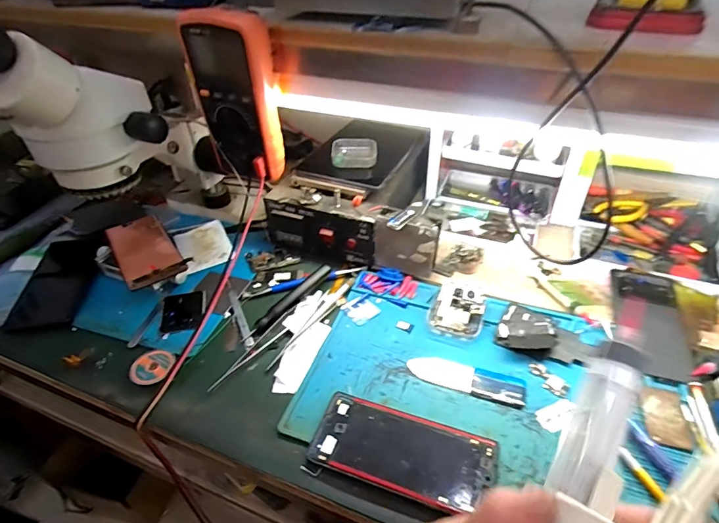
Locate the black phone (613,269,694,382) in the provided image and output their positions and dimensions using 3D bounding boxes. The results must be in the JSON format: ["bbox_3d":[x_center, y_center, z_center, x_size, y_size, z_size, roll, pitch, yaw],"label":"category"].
[{"bbox_3d":[0.344,0.068,0.489,0.072,0.009,0.167,12,42,16],"label":"black phone"}]

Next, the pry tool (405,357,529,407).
[{"bbox_3d":[0.114,0.125,0.447,0.121,0.004,0.034,12,42,16],"label":"pry tool"}]

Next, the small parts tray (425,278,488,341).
[{"bbox_3d":[0.120,0.054,0.507,0.062,0.024,0.074,13,42,17],"label":"small parts tray"}]

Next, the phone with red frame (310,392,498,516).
[{"bbox_3d":[0.040,0.173,0.385,0.160,0.014,0.073,12,42,15],"label":"phone with red frame"}]

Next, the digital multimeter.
[{"bbox_3d":[-0.136,-0.181,0.470,0.086,0.172,0.048,12,42,16],"label":"digital multimeter"}]

